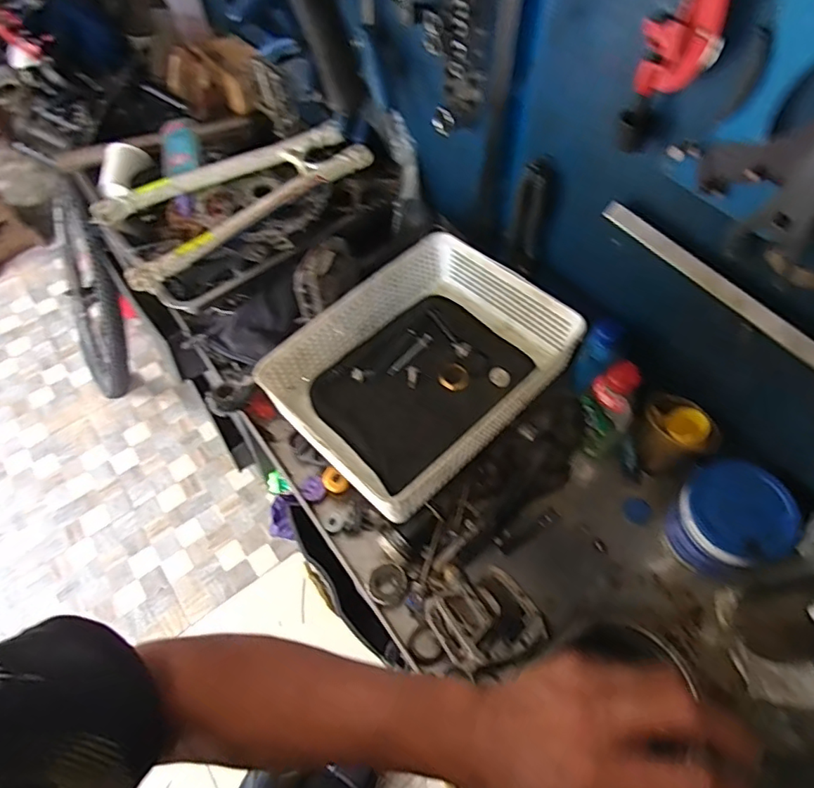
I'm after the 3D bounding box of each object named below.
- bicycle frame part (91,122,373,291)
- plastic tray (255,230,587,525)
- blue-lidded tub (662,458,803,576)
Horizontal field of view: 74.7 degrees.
[{"bbox_3d":[-0.252,-0.299,0.787,0.384,0.040,0.173,-33,63,-17],"label":"bicycle frame part"},{"bbox_3d":[0.018,-0.036,0.665,0.331,0.083,0.250,-39,65,-20],"label":"plastic tray"},{"bbox_3d":[0.346,0.137,0.581,0.097,0.098,0.104,-1,58,1],"label":"blue-lidded tub"}]

